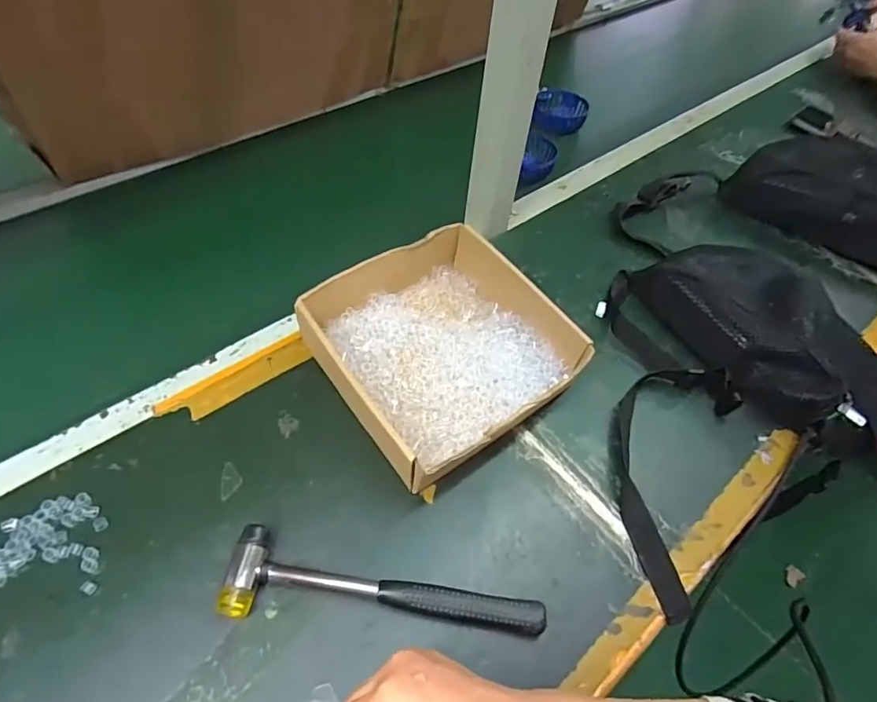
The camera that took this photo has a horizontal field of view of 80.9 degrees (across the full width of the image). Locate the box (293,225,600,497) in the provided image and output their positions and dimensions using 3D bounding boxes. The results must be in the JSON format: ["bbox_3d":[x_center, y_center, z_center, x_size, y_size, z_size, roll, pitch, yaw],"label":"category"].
[{"bbox_3d":[0.004,-0.003,0.498,0.206,0.072,0.211,-31,62,-26],"label":"box"}]

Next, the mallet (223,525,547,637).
[{"bbox_3d":[-0.039,0.178,0.391,0.236,0.023,0.060,6,52,-1],"label":"mallet"}]

